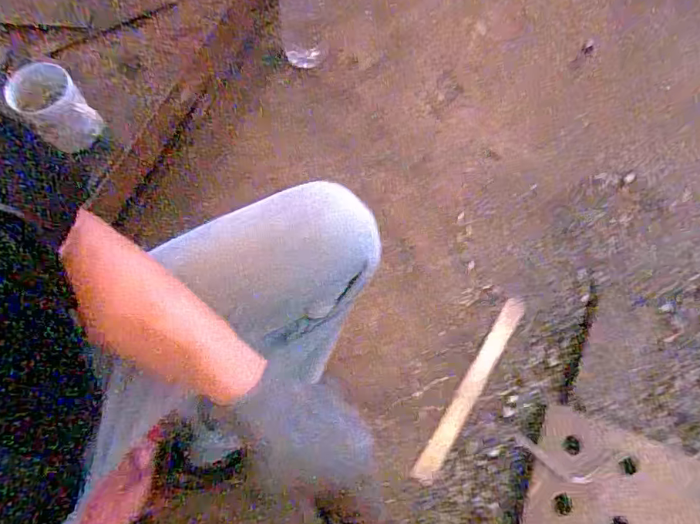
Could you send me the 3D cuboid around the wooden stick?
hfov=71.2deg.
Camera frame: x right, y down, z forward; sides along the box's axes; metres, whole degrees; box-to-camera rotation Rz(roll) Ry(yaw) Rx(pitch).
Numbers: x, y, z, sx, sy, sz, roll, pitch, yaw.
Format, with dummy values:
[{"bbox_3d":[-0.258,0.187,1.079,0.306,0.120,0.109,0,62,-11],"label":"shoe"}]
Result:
[{"bbox_3d":[0.187,0.191,0.750,0.030,0.007,0.315,32,70,10],"label":"wooden stick"}]

